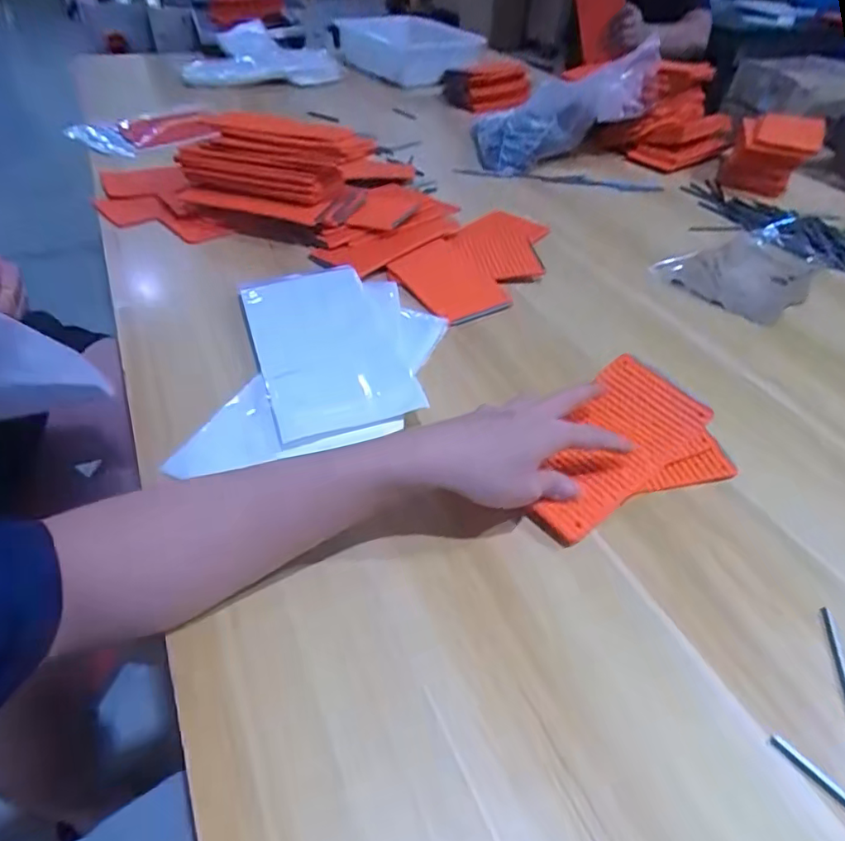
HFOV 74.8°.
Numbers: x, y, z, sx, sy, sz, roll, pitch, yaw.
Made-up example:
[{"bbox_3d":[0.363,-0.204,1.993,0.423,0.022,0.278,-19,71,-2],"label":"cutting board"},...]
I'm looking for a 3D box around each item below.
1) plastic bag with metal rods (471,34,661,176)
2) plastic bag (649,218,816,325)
[{"bbox_3d":[0.276,-0.565,1.014,0.364,0.121,0.125,-21,43,12],"label":"plastic bag with metal rods"},{"bbox_3d":[0.449,-0.210,0.749,0.237,0.034,0.156,-26,52,-29],"label":"plastic bag"}]

